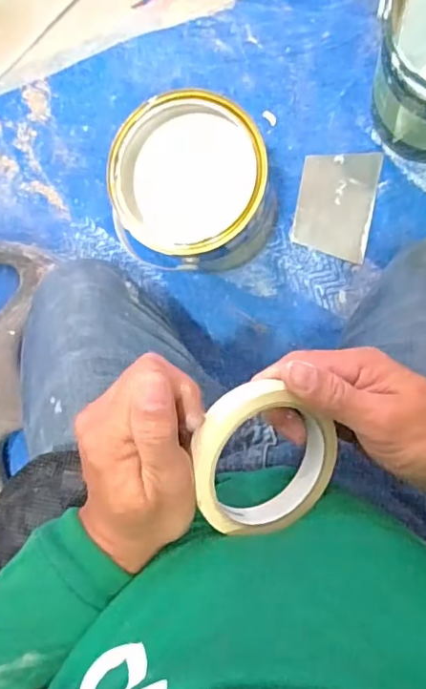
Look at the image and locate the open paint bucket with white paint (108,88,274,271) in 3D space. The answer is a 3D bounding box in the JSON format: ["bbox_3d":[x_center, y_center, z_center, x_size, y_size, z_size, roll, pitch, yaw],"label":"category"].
[{"bbox_3d":[-0.011,-0.174,0.633,0.161,0.207,0.163,0,92,10],"label":"open paint bucket with white paint"}]

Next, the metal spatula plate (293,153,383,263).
[{"bbox_3d":[0.164,-0.187,0.706,0.097,0.004,0.134,10,95,5],"label":"metal spatula plate"}]

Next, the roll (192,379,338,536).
[{"bbox_3d":[0.033,0.067,0.320,0.092,0.022,0.092,-3,105,-25],"label":"roll"}]

